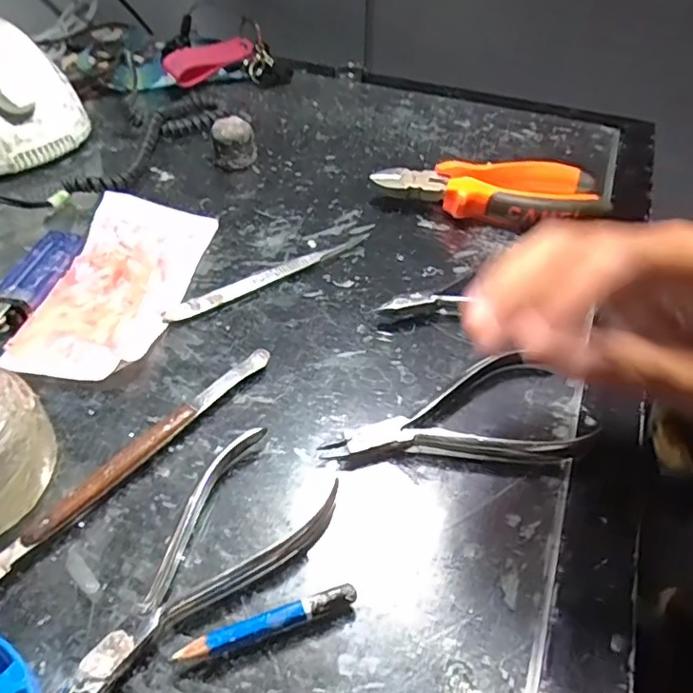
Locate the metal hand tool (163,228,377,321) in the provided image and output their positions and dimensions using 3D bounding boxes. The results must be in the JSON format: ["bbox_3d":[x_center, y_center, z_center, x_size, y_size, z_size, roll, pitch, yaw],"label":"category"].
[{"bbox_3d":[-0.039,-0.045,0.341,0.146,0.006,0.014,-28,54,-25],"label":"metal hand tool"}]

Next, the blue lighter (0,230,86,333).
[{"bbox_3d":[-0.179,-0.038,0.324,0.025,0.014,0.081,9,47,6],"label":"blue lighter"}]

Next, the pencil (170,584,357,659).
[{"bbox_3d":[-0.027,0.100,0.202,0.063,0.010,0.007,-14,49,-15],"label":"pencil"}]

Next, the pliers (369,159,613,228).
[{"bbox_3d":[0.097,-0.106,0.389,0.148,0.028,0.051,8,47,6],"label":"pliers"}]

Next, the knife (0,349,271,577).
[{"bbox_3d":[-0.094,0.050,0.246,0.010,0.011,0.162,31,53,25],"label":"knife"}]

